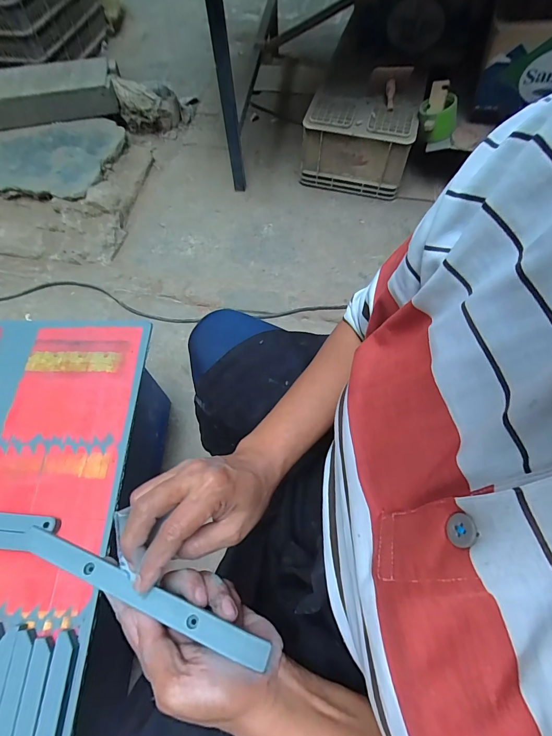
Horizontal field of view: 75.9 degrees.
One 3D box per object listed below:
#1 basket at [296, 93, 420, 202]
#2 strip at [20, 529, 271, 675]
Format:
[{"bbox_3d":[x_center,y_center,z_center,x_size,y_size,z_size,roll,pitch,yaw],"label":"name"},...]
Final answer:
[{"bbox_3d":[0.266,-0.744,1.183,0.333,0.190,0.237,14,64,6],"label":"basket"},{"bbox_3d":[-0.097,0.152,0.243,0.193,0.011,0.016,14,64,17],"label":"strip"}]

